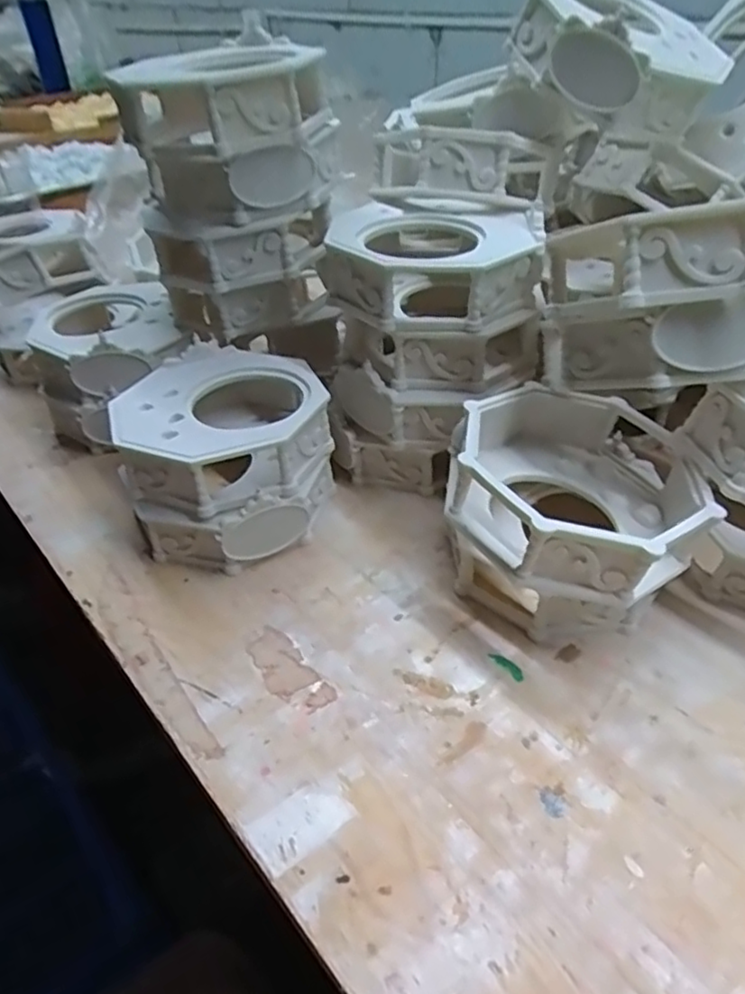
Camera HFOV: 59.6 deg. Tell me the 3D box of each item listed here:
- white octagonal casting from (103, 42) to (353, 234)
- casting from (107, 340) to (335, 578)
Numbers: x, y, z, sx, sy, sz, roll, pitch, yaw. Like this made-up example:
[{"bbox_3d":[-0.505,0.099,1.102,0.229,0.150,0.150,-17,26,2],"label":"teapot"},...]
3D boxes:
[{"bbox_3d":[-0.081,-0.212,0.384,0.118,0.079,0.117,-8,40,-7],"label":"white octagonal casting"},{"bbox_3d":[-0.086,-0.025,0.389,0.115,0.079,0.126,-15,41,-15],"label":"casting"}]

